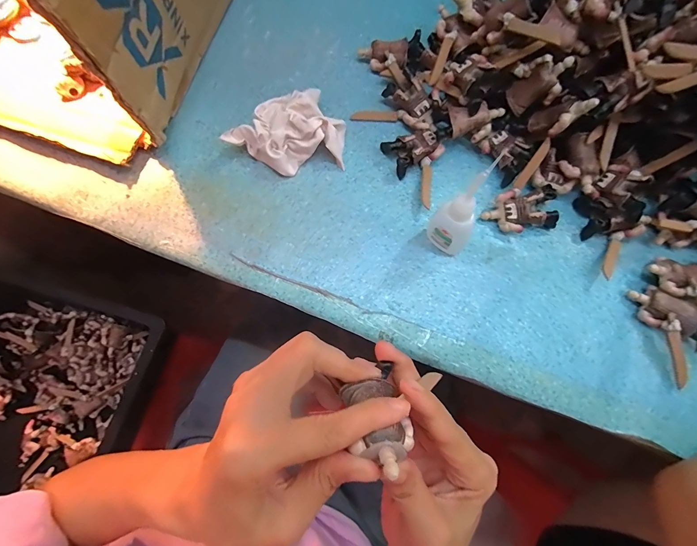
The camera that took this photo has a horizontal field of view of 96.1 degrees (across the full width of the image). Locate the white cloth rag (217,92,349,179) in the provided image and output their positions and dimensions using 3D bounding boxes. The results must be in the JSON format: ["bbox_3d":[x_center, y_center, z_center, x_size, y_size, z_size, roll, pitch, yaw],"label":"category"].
[{"bbox_3d":[-0.055,-0.126,0.282,0.101,0.031,0.065,-9,77,-1],"label":"white cloth rag"}]

